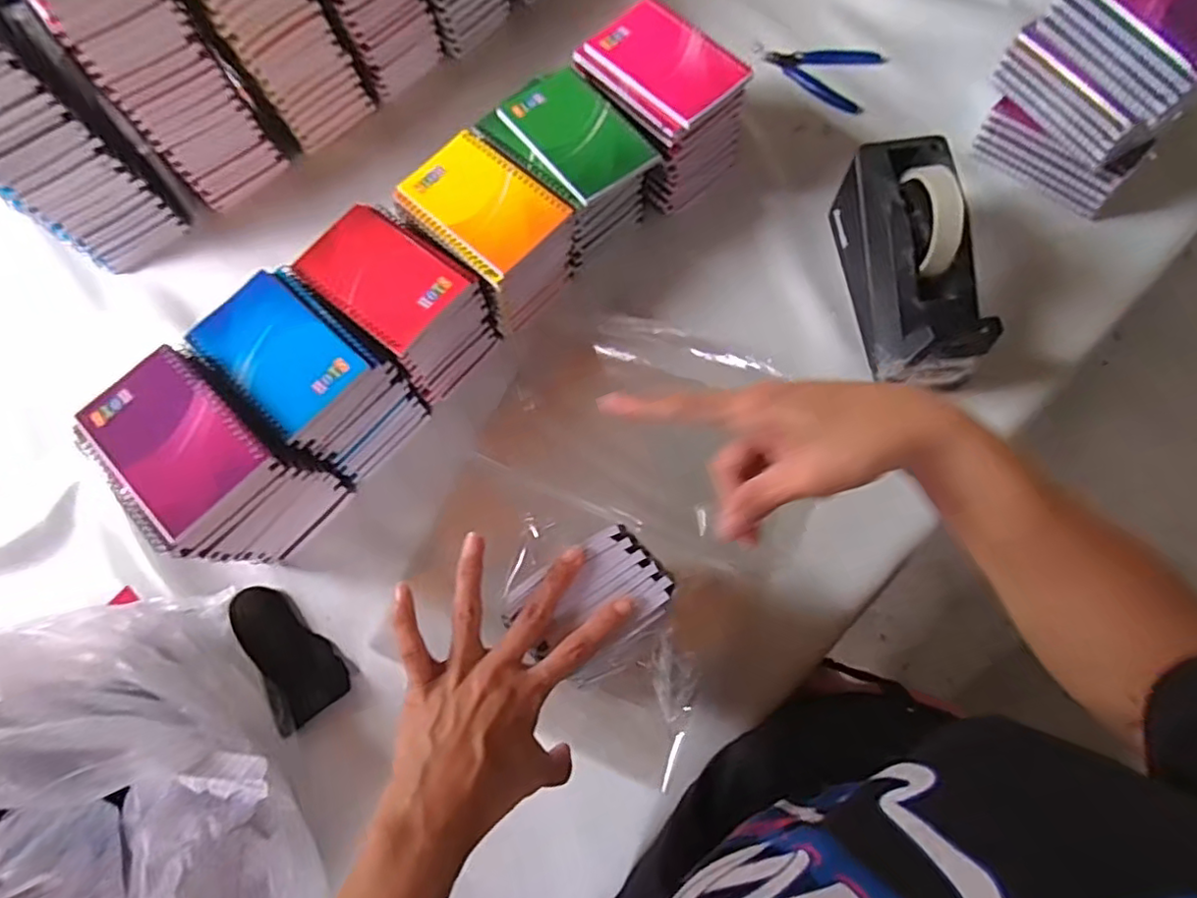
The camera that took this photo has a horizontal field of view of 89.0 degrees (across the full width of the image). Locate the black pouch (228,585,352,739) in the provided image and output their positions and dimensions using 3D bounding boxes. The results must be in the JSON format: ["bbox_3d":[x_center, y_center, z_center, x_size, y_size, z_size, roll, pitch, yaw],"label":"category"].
[{"bbox_3d":[-0.248,0.159,0.487,0.055,0.008,0.118,-29,70,-25],"label":"black pouch"}]

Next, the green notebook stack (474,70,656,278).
[{"bbox_3d":[-0.026,-0.260,0.581,0.105,0.112,0.144,-41,75,-12],"label":"green notebook stack"}]

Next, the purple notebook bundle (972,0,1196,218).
[{"bbox_3d":[0.450,-0.325,0.538,0.096,0.159,0.154,-30,74,-7],"label":"purple notebook bundle"}]

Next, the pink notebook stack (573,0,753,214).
[{"bbox_3d":[0.058,-0.327,0.590,0.108,0.112,0.136,-37,75,-11],"label":"pink notebook stack"}]

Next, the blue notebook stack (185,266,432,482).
[{"bbox_3d":[-0.240,-0.060,0.517,0.142,0.110,0.097,39,76,13],"label":"blue notebook stack"}]

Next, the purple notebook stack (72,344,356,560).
[{"bbox_3d":[-0.300,0.013,0.487,0.136,0.133,0.099,40,76,13],"label":"purple notebook stack"}]

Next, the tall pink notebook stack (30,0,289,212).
[{"bbox_3d":[-0.422,-0.369,0.566,0.094,0.236,0.151,-40,75,-12],"label":"tall pink notebook stack"}]

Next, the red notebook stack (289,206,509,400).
[{"bbox_3d":[-0.176,-0.129,0.544,0.133,0.102,0.092,36,76,12],"label":"red notebook stack"}]

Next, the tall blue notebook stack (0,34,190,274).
[{"bbox_3d":[-0.500,-0.285,0.528,0.097,0.226,0.144,-38,75,-11],"label":"tall blue notebook stack"}]

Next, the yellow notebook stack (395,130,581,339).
[{"bbox_3d":[-0.098,-0.192,0.560,0.128,0.108,0.097,41,76,13],"label":"yellow notebook stack"}]

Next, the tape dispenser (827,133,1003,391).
[{"bbox_3d":[0.272,-0.163,0.525,0.075,0.117,0.206,-8,71,-2],"label":"tape dispenser"}]

